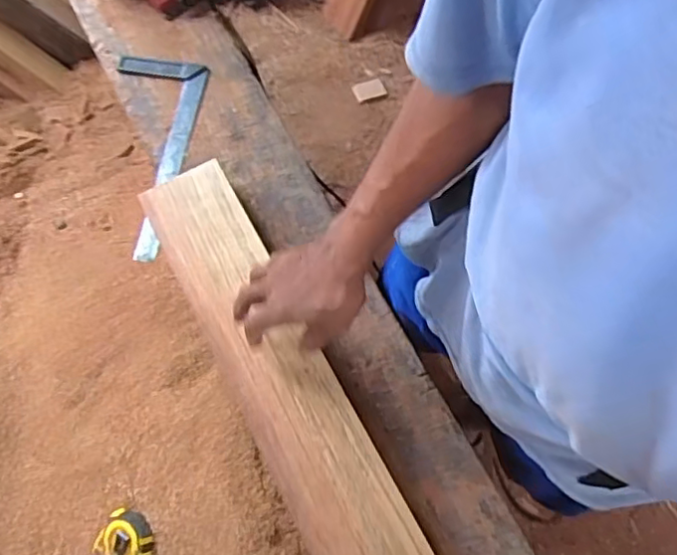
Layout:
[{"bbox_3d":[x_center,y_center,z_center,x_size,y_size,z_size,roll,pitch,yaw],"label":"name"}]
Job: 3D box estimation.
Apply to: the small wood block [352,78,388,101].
[{"bbox_3d":[0.077,-0.470,1.538,0.082,0.014,0.049,-23,73,-9],"label":"small wood block"}]

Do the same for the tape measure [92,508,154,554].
[{"bbox_3d":[-0.256,0.317,0.745,0.070,0.029,0.062,23,72,7],"label":"tape measure"}]

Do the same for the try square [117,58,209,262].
[{"bbox_3d":[-0.264,-0.169,0.842,0.124,0.016,0.296,6,71,1],"label":"try square"}]

